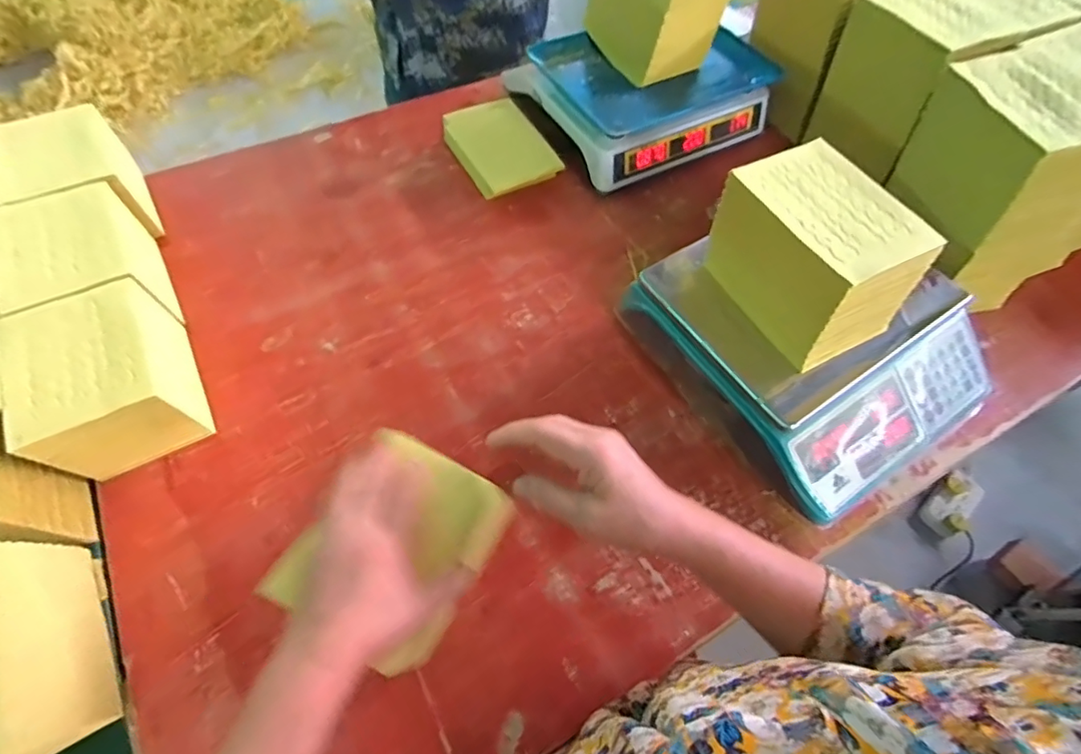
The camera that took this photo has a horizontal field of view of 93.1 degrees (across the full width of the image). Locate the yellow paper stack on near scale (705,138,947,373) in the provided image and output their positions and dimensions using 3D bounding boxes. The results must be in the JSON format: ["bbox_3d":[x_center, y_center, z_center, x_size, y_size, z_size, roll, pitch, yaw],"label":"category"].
[{"bbox_3d":[0.273,-0.123,0.512,0.120,0.114,0.175,-26,64,-15],"label":"yellow paper stack on near scale"}]

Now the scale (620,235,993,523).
[{"bbox_3d":[0.311,-0.037,0.583,0.310,0.111,0.309,-29,65,-17],"label":"scale"}]

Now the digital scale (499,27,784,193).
[{"bbox_3d":[0.160,-0.450,0.806,0.321,0.097,0.254,-25,64,-15],"label":"digital scale"}]

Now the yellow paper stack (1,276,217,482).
[{"bbox_3d":[-0.443,0.007,0.533,0.119,0.121,0.167,-25,64,-15],"label":"yellow paper stack"}]

